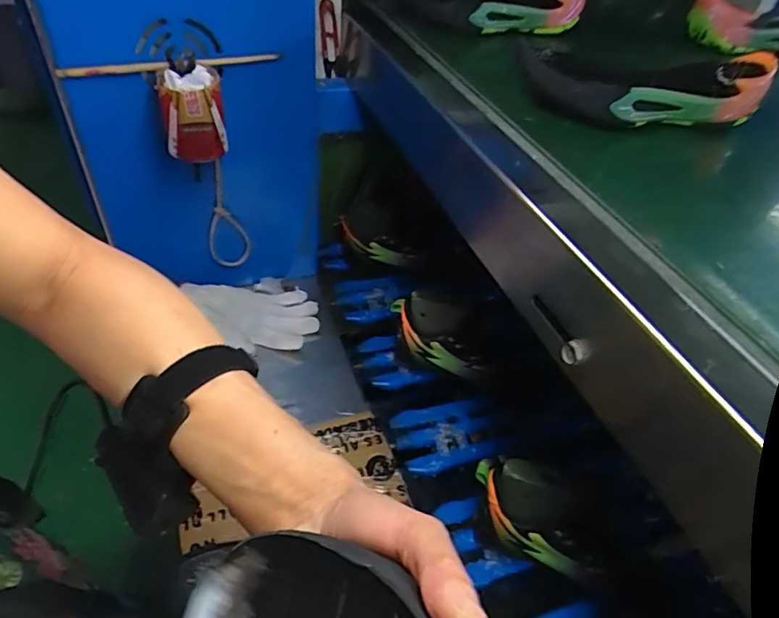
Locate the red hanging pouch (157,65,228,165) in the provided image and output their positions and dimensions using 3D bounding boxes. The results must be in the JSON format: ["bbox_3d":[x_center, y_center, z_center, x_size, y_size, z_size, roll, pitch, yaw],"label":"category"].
[{"bbox_3d":[-0.217,-0.212,0.583,0.063,0.091,0.052,-7,43,-15],"label":"red hanging pouch"}]

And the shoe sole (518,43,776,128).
[{"bbox_3d":[0.234,-0.206,0.483,0.234,0.048,0.077,-5,43,-13],"label":"shoe sole"}]

